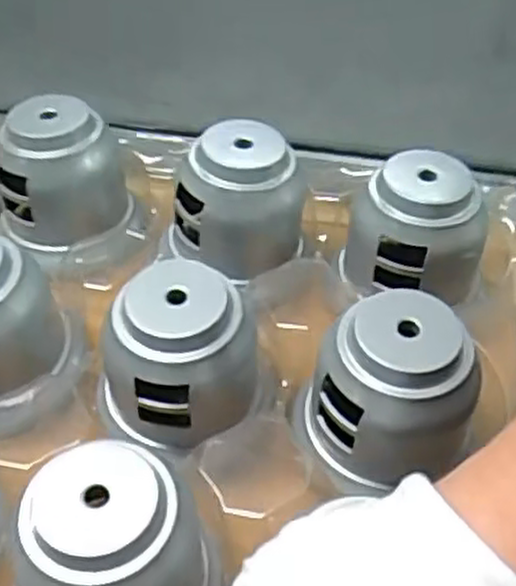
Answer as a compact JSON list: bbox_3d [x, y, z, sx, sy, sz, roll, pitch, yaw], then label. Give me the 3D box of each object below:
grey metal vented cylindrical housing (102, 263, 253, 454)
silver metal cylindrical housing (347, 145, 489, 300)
[{"bbox_3d":[-0.040,0.030,0.376,0.074,0.066,0.065,-15,50,-10],"label":"grey metal vented cylindrical housing"},{"bbox_3d":[0.085,-0.035,0.426,0.072,0.063,0.063,12,51,13],"label":"silver metal cylindrical housing"}]

